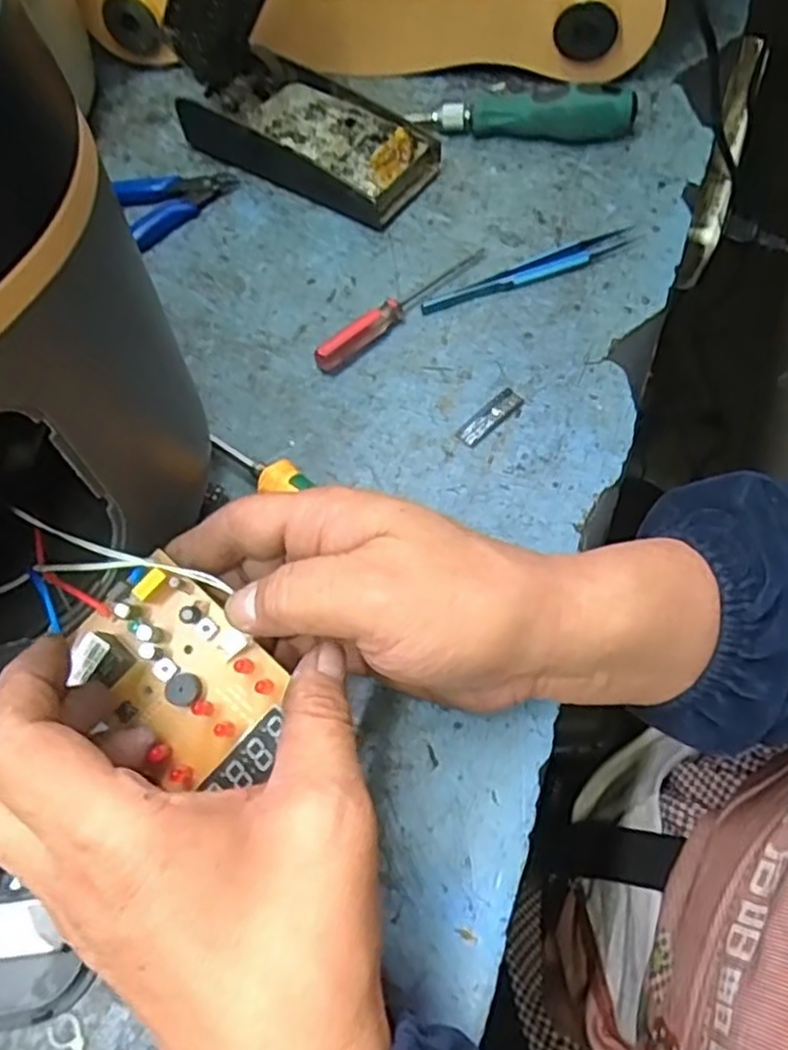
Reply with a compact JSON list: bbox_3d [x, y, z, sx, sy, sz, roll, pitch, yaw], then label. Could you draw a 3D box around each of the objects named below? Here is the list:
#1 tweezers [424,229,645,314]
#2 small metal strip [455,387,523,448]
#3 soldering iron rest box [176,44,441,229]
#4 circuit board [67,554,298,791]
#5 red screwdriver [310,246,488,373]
[{"bbox_3d":[0.078,-0.145,0.425,0.131,0.006,0.016,-23,64,-8],"label":"tweezers"},{"bbox_3d":[0.049,-0.056,0.384,0.041,0.004,0.014,-41,68,-17],"label":"small metal strip"},{"bbox_3d":[-0.052,-0.247,0.470,0.152,0.035,0.072,30,68,17],"label":"soldering iron rest box"},{"bbox_3d":[-0.078,0.057,0.278,0.055,0.022,0.086,-40,76,-14],"label":"circuit board"},{"bbox_3d":[0.005,-0.124,0.416,0.121,0.013,0.012,-41,68,-16],"label":"red screwdriver"}]

